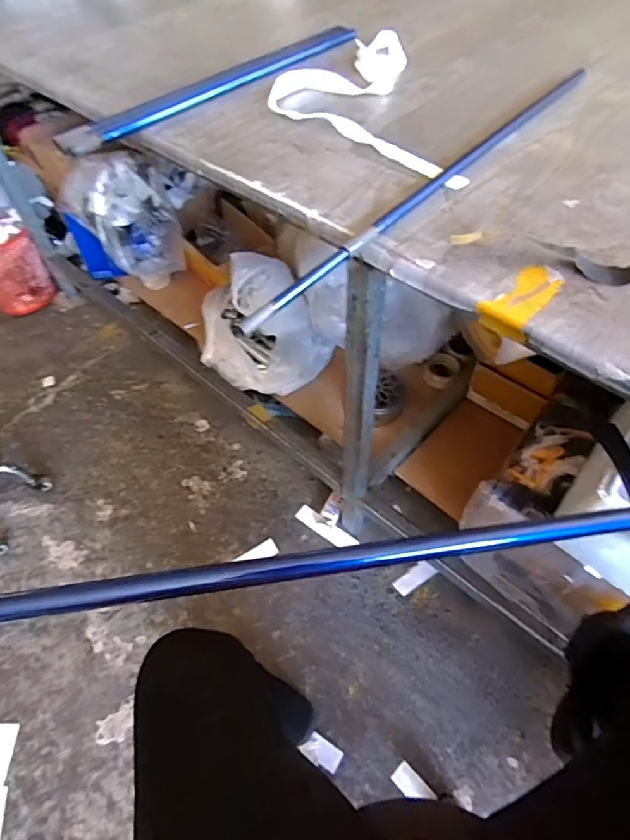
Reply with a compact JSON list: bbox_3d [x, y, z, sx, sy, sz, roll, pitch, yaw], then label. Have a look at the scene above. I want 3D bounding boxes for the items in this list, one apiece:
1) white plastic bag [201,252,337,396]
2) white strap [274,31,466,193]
[{"bbox_3d":[-0.147,-0.242,1.222,0.354,0.203,0.244,38,64,24],"label":"white plastic bag"},{"bbox_3d":[0.049,-0.438,0.695,0.215,0.024,0.422,-5,54,-2],"label":"white strap"}]

